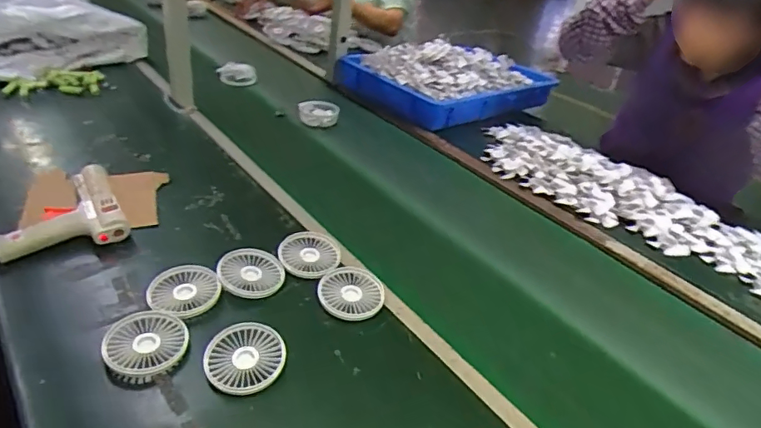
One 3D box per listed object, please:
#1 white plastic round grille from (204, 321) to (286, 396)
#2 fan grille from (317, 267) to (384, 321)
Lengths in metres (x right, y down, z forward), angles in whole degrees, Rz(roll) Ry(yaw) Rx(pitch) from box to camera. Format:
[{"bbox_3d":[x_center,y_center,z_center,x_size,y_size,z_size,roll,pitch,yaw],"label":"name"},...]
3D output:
[{"bbox_3d":[-0.155,0.165,0.593,0.086,0.019,0.090,5,33,-4],"label":"white plastic round grille"},{"bbox_3d":[-0.040,0.108,0.701,0.090,0.009,0.090,7,41,-6],"label":"fan grille"}]

